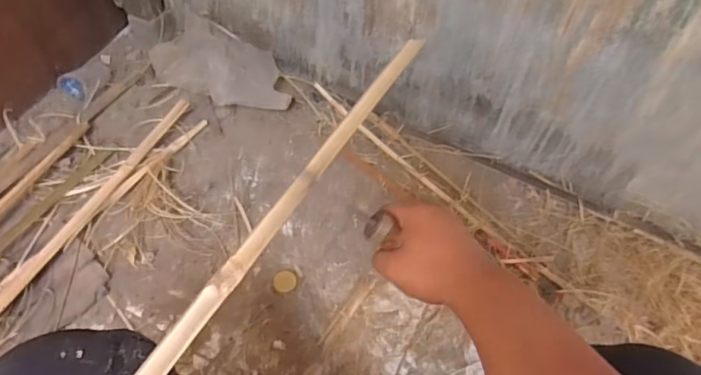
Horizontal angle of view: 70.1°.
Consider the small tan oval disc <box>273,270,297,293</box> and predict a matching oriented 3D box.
[{"bbox_3d":[-0.110,0.159,0.841,0.038,0.008,0.040,-3,57,-5],"label":"small tan oval disc"}]

